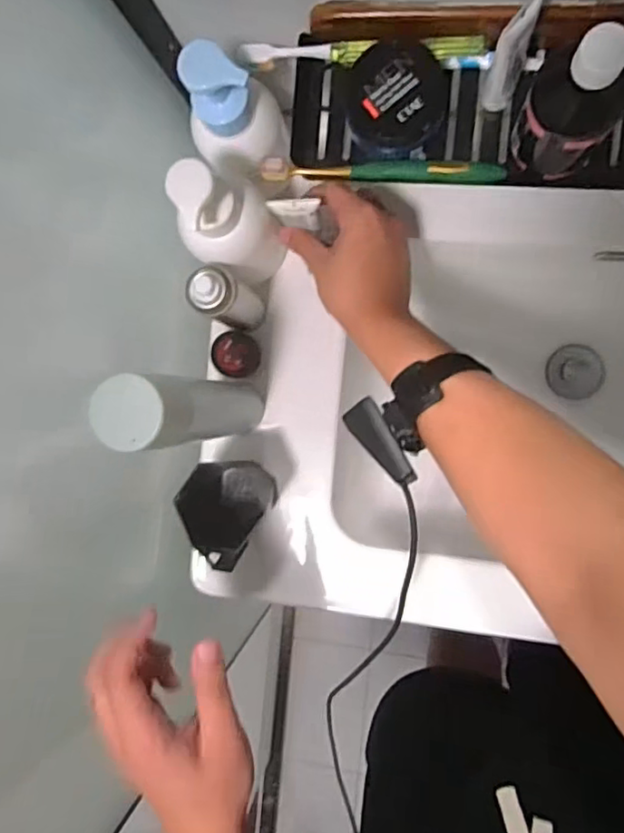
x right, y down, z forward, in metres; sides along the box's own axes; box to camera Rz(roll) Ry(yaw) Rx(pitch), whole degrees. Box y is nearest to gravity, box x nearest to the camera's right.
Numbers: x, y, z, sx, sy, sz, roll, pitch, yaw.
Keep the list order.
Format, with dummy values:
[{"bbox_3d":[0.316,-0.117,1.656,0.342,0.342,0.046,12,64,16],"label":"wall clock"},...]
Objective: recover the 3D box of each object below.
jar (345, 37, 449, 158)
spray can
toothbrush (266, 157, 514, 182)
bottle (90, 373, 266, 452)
[{"bbox_3d":[0.062,-0.228,0.437,0.081,0.051,0.071,21,95,8],"label":"jar"},{"bbox_3d":[-0.076,-0.108,0.547,0.040,0.139,0.044,31,96,7],"label":"spray can"},{"bbox_3d":[0.053,-0.191,0.458,0.183,0.016,0.019,3,92,9],"label":"toothbrush"},{"bbox_3d":[-0.093,-0.004,0.488,0.049,0.267,0.054,1,92,9],"label":"bottle"}]

